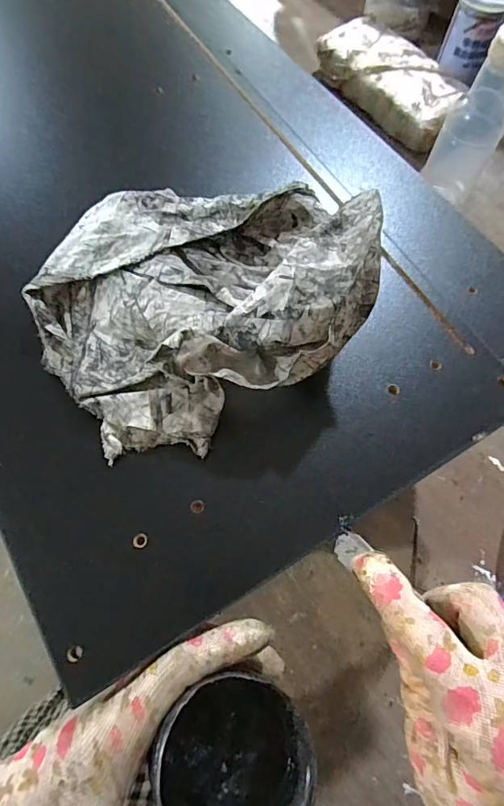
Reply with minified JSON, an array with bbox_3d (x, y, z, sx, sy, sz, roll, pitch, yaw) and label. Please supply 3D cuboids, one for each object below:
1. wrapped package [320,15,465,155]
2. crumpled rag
[{"bbox_3d":[0.199,-0.466,0.678,0.112,0.062,0.245,-39,74,-15],"label":"wrapped package"},{"bbox_3d":[-0.031,-0.068,0.253,0.173,0.057,0.155,-30,72,-13],"label":"crumpled rag"}]

